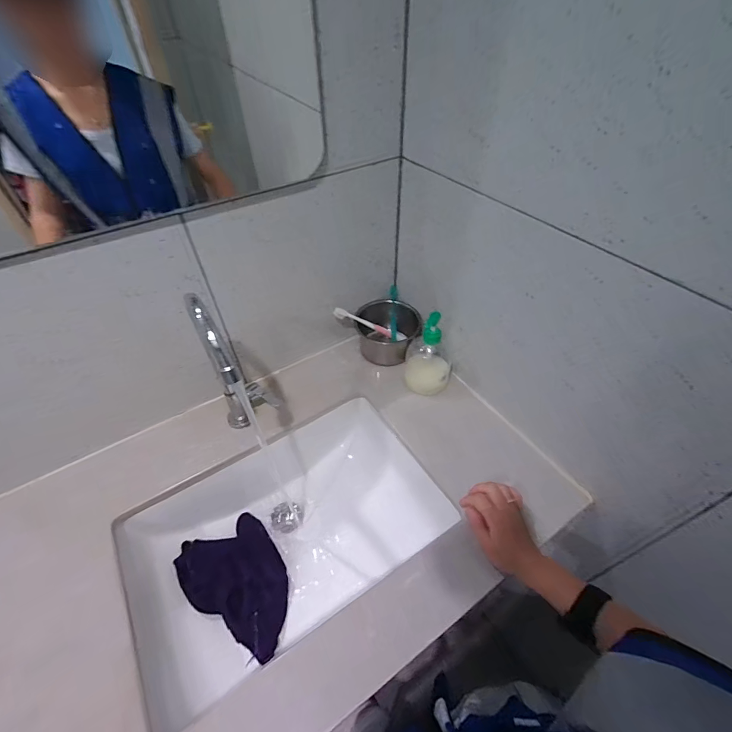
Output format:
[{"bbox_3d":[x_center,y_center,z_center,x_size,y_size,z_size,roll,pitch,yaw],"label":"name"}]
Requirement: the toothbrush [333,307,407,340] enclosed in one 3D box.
[{"bbox_3d":[0.011,-0.086,0.787,0.169,0.014,0.020,20,43,-23],"label":"toothbrush"}]

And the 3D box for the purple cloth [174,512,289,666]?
[{"bbox_3d":[-0.212,0.373,0.638,0.156,0.018,0.225,-11,44,-42],"label":"purple cloth"}]

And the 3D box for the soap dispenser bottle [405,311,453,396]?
[{"bbox_3d":[0.122,-0.033,0.697,0.088,0.144,0.104,13,49,13],"label":"soap dispenser bottle"}]

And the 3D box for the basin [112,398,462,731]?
[{"bbox_3d":[-0.136,0.273,0.678,0.476,0.166,0.333,-25,52,-20],"label":"basin"}]

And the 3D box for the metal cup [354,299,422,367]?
[{"bbox_3d":[0.047,-0.074,0.804,0.129,0.093,0.139,-1,48,1],"label":"metal cup"}]

